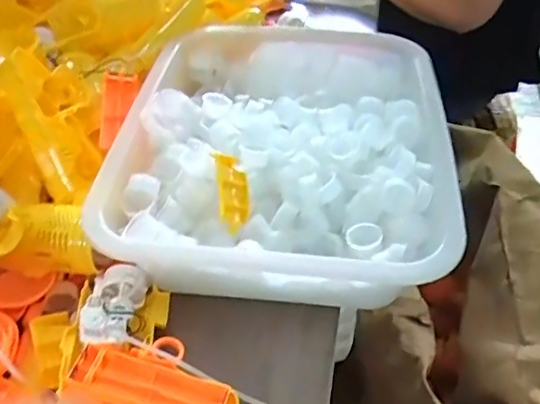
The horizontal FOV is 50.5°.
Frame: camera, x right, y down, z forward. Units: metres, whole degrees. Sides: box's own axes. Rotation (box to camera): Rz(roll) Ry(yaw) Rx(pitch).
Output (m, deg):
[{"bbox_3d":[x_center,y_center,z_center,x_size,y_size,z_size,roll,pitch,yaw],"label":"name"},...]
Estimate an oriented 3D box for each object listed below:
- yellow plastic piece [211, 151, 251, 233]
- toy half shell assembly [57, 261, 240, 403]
[{"bbox_3d":[-0.033,-0.009,0.500,0.026,0.022,0.069,-6,71,-7],"label":"yellow plastic piece"},{"bbox_3d":[-0.088,0.105,0.434,0.132,0.029,0.117,4,42,4],"label":"toy half shell assembly"}]

